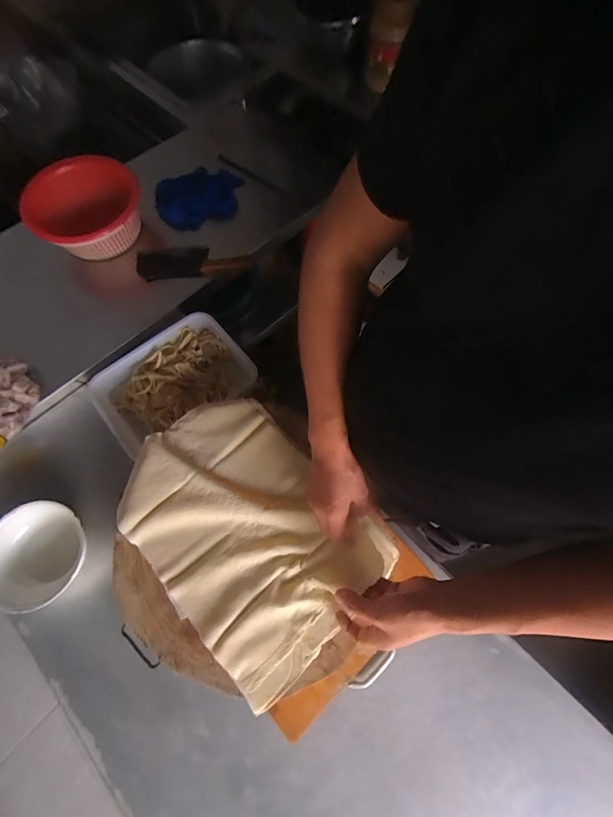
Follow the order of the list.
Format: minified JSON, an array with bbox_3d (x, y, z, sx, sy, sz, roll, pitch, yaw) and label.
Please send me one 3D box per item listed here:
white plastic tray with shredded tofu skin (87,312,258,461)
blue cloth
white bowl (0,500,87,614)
[{"bbox_3d":[-0.275,-0.062,0.707,0.305,0.057,0.203,-33,74,-12],"label":"white plastic tray with shredded tofu skin"},{"bbox_3d":[-0.267,-0.527,0.852,0.216,0.115,0.028,-27,47,-22],"label":"blue cloth"},{"bbox_3d":[-0.449,0.248,0.572,0.143,0.076,0.154,0,70,-1],"label":"white bowl"}]

